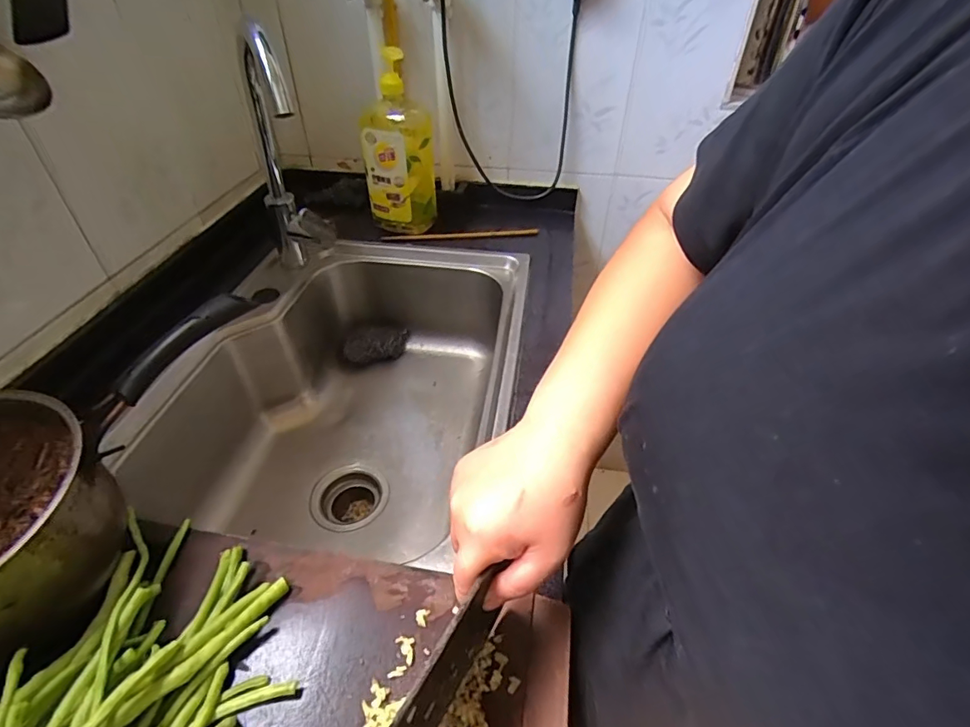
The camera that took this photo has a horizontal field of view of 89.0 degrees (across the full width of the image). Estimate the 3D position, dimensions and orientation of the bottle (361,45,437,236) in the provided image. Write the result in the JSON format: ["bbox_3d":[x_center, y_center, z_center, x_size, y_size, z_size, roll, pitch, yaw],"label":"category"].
[{"bbox_3d":[-0.143,-0.351,0.822,0.115,0.252,0.090,-4,42,-5],"label":"bottle"}]

